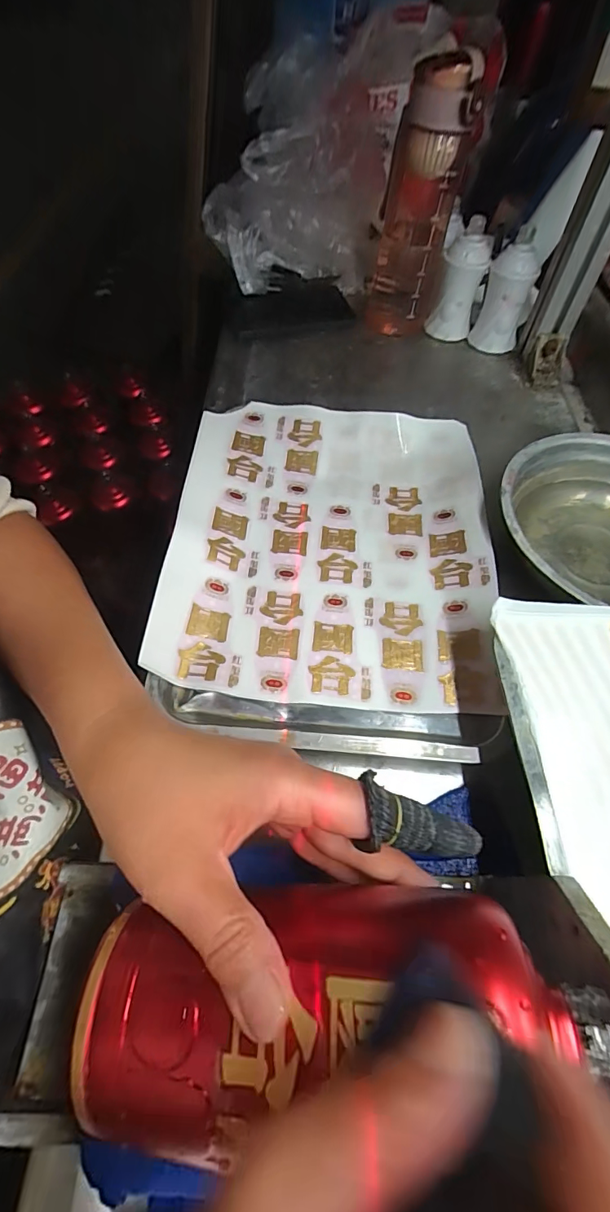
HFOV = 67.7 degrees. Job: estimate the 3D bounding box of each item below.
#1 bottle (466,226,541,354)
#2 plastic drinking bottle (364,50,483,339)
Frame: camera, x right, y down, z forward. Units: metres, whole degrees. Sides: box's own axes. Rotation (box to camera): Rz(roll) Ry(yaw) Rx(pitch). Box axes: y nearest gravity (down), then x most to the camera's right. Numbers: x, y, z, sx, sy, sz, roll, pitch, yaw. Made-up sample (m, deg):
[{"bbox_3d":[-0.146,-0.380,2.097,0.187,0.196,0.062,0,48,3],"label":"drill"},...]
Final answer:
[{"bbox_3d":[0.242,-0.375,0.549,0.053,0.107,0.048,9,57,6],"label":"bottle"},{"bbox_3d":[0.125,-0.445,0.516,0.086,0.220,0.088,9,57,6],"label":"plastic drinking bottle"}]

